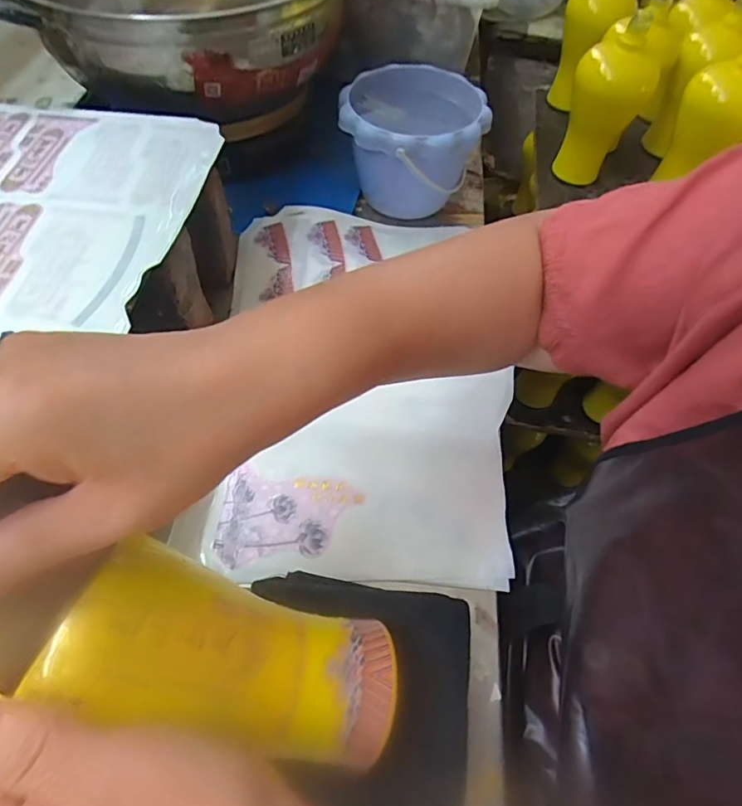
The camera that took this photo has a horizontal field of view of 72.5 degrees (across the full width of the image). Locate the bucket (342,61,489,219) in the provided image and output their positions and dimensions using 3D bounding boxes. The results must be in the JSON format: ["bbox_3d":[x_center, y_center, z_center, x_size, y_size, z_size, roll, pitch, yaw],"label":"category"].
[{"bbox_3d":[0.046,-0.292,0.580,0.150,0.106,0.159,3,57,-4],"label":"bucket"}]

